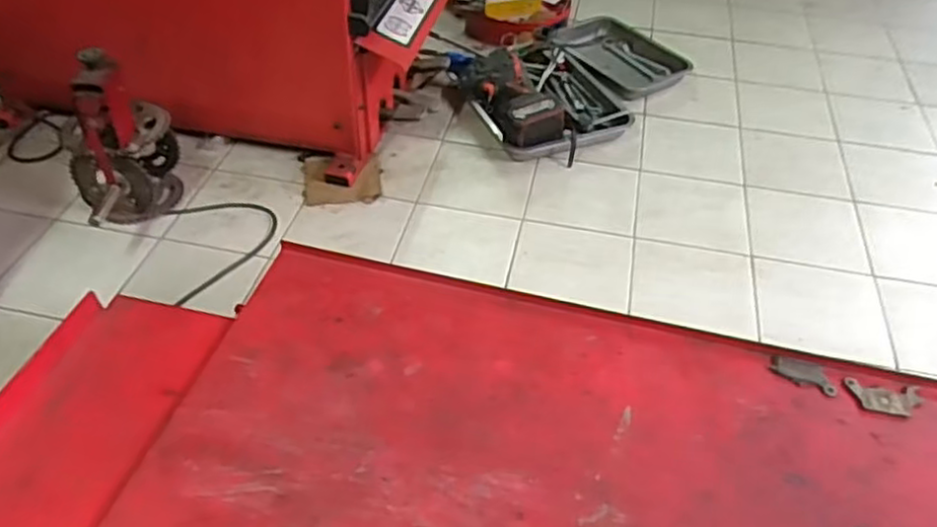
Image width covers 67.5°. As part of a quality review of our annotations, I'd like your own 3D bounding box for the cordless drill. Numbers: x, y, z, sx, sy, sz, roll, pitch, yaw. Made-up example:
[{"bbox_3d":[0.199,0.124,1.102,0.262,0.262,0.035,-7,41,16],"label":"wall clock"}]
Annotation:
[{"bbox_3d":[0.089,-0.328,1.433,0.130,0.100,0.257,-16,48,-18],"label":"cordless drill"}]

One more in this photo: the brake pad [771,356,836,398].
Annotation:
[{"bbox_3d":[0.385,0.127,0.806,0.070,0.004,0.041,13,48,14],"label":"brake pad"}]

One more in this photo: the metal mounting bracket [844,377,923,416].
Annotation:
[{"bbox_3d":[0.469,0.152,0.791,0.076,0.007,0.041,8,47,9],"label":"metal mounting bracket"}]

